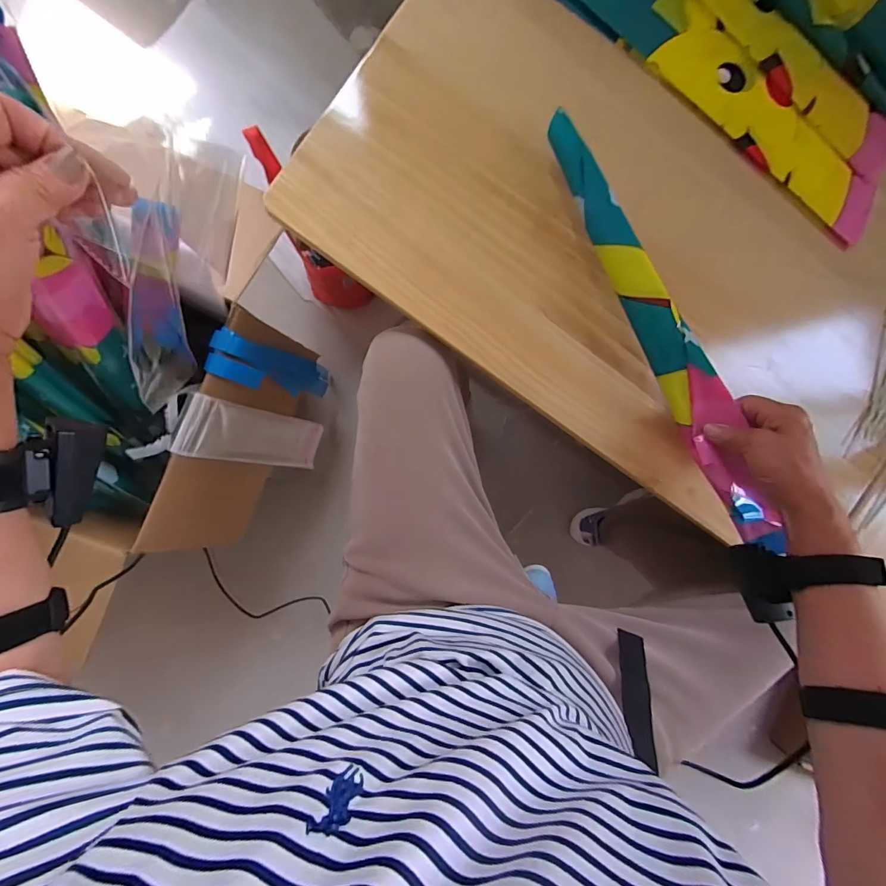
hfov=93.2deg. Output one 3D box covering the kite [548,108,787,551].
[{"bbox_3d":[0.238,-0.115,0.444,0.051,0.036,0.498,-27,92,-4],"label":"kite"}]

